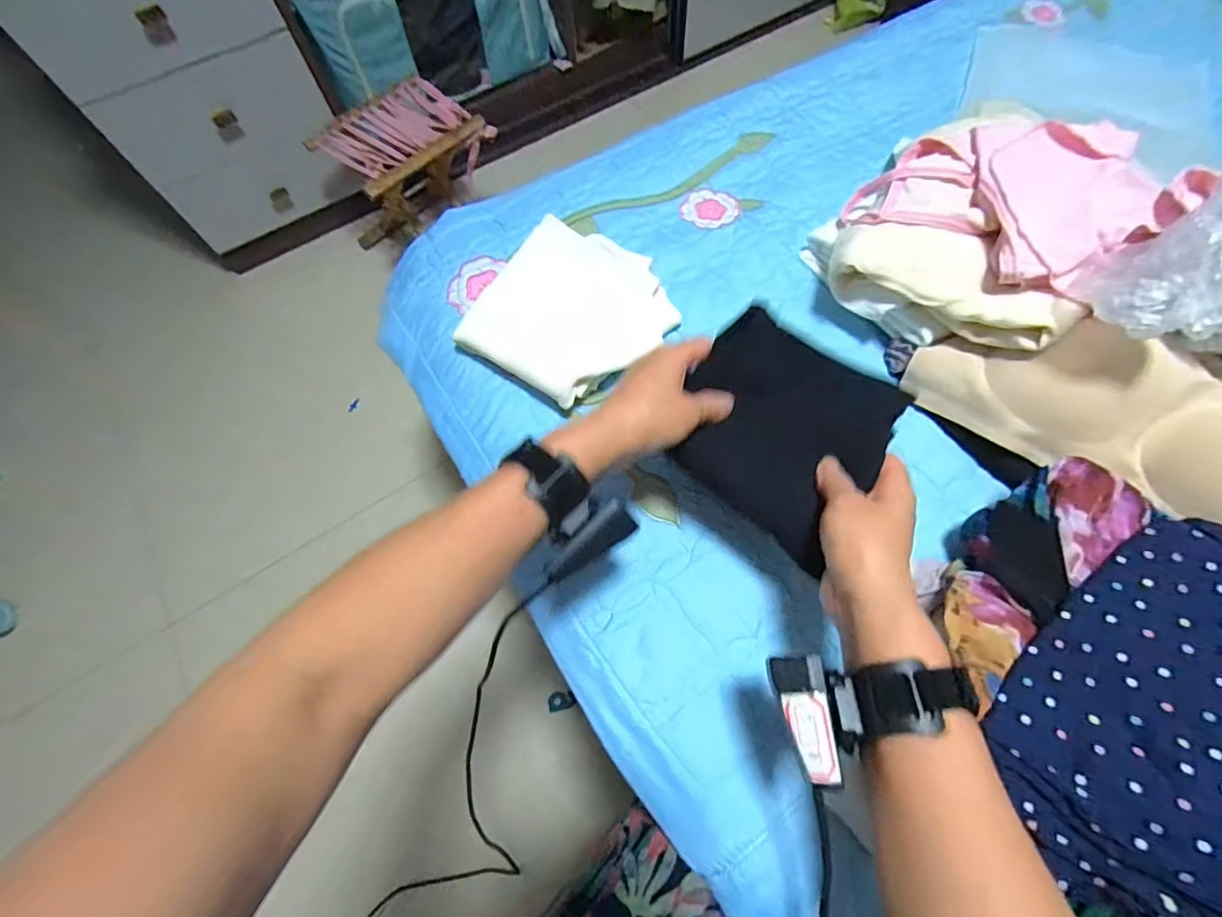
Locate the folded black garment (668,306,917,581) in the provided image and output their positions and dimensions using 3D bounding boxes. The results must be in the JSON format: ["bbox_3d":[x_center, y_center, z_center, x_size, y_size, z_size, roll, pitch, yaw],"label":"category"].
[{"bbox_3d":[0.132,-0.022,0.410,0.158,0.023,0.142,40,99,20],"label":"folded black garment"}]

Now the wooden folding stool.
[{"bbox_3d":[-0.448,-0.643,1.226,0.257,0.278,0.313,40,73,19],"label":"wooden folding stool"}]

